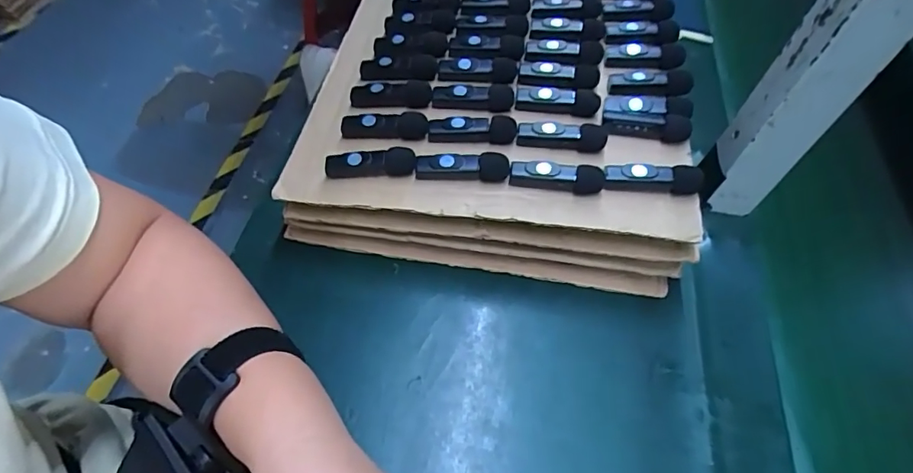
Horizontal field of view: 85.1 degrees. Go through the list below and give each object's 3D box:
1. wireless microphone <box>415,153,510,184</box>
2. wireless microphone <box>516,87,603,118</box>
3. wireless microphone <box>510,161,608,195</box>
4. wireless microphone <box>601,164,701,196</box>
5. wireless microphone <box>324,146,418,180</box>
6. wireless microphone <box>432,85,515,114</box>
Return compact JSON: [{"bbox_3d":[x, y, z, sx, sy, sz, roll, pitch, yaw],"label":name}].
[{"bbox_3d":[0.005,-0.050,0.350,0.064,0.018,0.013,10,56,0],"label":"wireless microphone"},{"bbox_3d":[0.079,-0.106,0.389,0.063,0.015,0.017,9,56,0],"label":"wireless microphone"},{"bbox_3d":[0.069,-0.041,0.344,0.062,0.016,0.013,9,56,0],"label":"wireless microphone"},{"bbox_3d":[0.134,-0.040,0.340,0.063,0.018,0.013,7,56,-1],"label":"wireless microphone"},{"bbox_3d":[-0.061,-0.052,0.356,0.064,0.017,0.015,4,56,-4],"label":"wireless microphone"},{"bbox_3d":[0.013,-0.110,0.390,0.063,0.015,0.017,9,56,0],"label":"wireless microphone"}]

